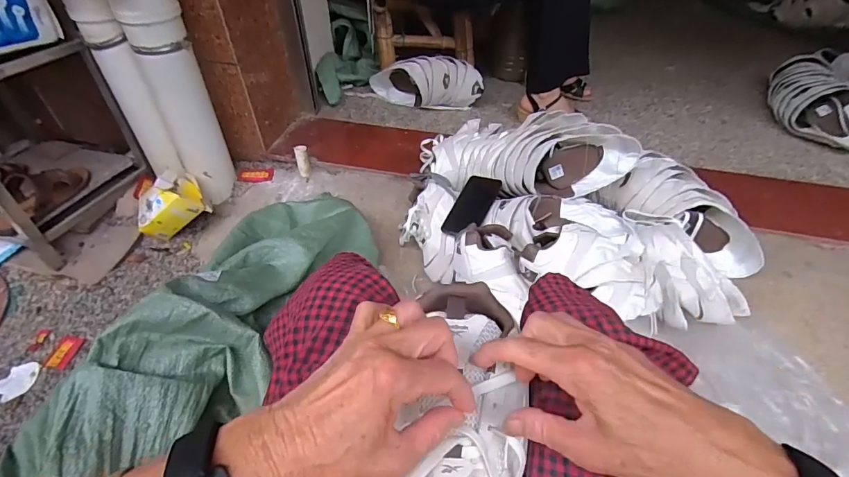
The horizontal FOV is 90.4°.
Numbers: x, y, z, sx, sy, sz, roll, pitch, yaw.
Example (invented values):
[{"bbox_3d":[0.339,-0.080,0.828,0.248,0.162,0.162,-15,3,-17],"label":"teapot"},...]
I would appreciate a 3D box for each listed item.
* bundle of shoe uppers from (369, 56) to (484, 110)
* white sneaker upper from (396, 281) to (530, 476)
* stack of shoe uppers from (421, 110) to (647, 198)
[{"bbox_3d":[-0.001,-0.464,1.277,0.341,0.140,0.114,7,46,6],"label":"bundle of shoe uppers"},{"bbox_3d":[0.029,0.155,0.339,0.107,0.064,0.238,4,66,3],"label":"white sneaker upper"},{"bbox_3d":[0.203,-0.191,0.915,0.451,0.140,0.187,22,49,19],"label":"stack of shoe uppers"}]

